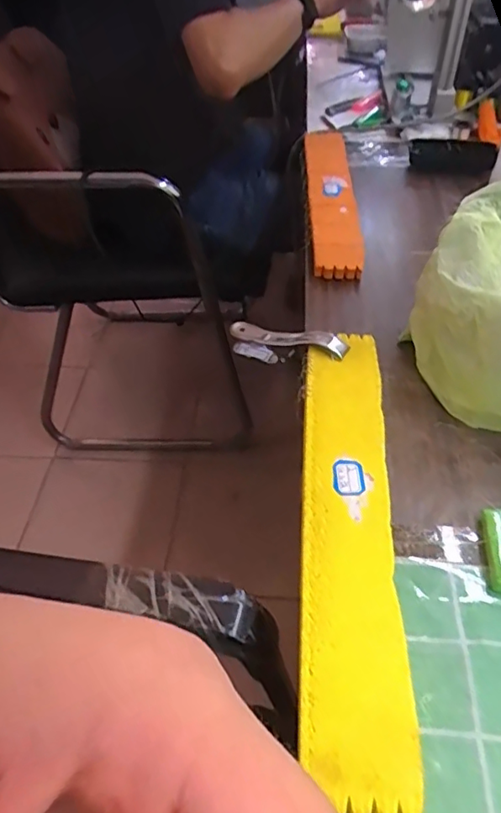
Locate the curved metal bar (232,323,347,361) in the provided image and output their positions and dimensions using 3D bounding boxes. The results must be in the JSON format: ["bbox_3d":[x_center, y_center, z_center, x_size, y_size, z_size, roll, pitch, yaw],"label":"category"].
[{"bbox_3d":[0.034,-0.062,0.509,0.114,0.014,0.026,14,47,33],"label":"curved metal bar"}]

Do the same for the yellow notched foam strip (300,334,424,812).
[{"bbox_3d":[0.064,0.068,0.373,0.057,0.011,0.327,3,48,3],"label":"yellow notched foam strip"}]

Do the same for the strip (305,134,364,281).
[{"bbox_3d":[0.095,-0.251,0.674,0.053,0.016,0.317,1,48,1],"label":"strip"}]

